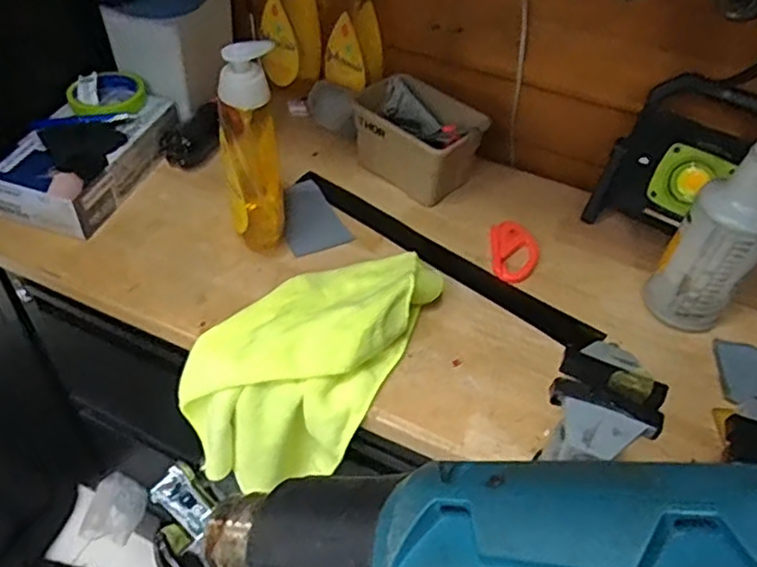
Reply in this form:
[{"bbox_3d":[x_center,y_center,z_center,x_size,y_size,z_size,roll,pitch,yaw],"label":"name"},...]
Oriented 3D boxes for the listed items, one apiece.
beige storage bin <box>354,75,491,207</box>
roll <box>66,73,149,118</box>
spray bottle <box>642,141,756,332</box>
[{"bbox_3d":[0.053,-0.187,0.849,0.152,0.099,0.103,33,53,23],"label":"beige storage bin"},{"bbox_3d":[-0.345,-0.241,0.826,0.098,0.028,0.077,-19,52,-21],"label":"roll"},{"bbox_3d":[0.360,-0.088,0.623,0.084,0.328,0.075,19,48,12],"label":"spray bottle"}]

